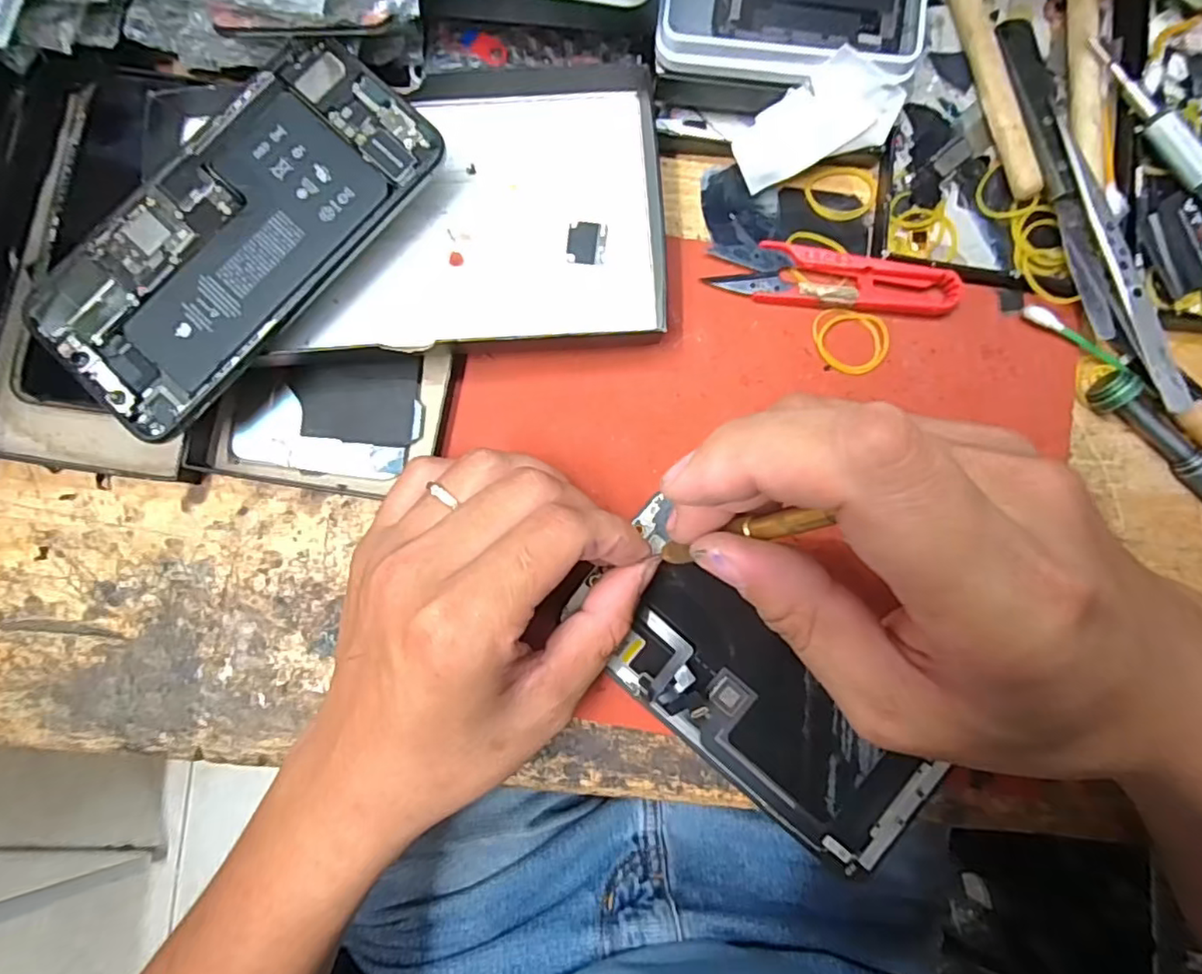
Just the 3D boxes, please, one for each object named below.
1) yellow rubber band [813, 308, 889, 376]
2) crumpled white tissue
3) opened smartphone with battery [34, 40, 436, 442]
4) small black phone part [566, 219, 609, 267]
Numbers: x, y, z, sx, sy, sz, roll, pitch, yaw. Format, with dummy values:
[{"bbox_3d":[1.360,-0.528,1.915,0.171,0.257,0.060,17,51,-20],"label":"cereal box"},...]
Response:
[{"bbox_3d":[0.104,-0.061,0.257,0.032,0.004,0.026,13,86,1],"label":"yellow rubber band"},{"bbox_3d":[0.088,-0.147,0.249,0.064,0.039,0.025,-17,86,-1],"label":"crumpled white tissue"},{"bbox_3d":[-0.134,-0.095,0.229,0.075,0.006,0.152,42,86,2],"label":"opened smartphone with battery"},{"bbox_3d":[-0.006,-0.099,0.249,0.016,0.004,0.018,-2,86,0],"label":"small black phone part"}]

